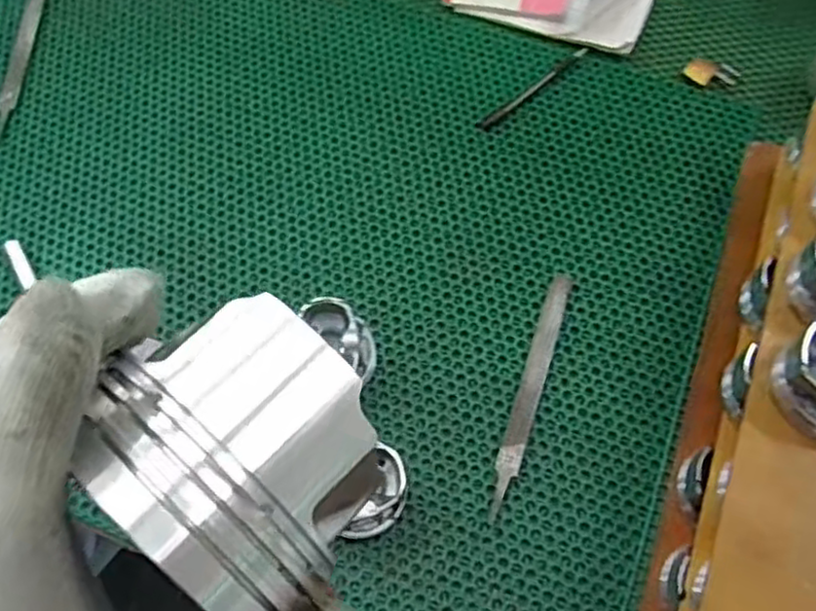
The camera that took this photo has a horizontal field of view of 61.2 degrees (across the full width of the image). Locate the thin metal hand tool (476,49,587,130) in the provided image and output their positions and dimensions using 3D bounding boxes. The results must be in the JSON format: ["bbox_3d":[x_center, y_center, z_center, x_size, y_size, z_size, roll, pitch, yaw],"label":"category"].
[{"bbox_3d":[0.136,-0.238,0.754,0.153,0.011,0.013,-38,71,-13],"label":"thin metal hand tool"}]

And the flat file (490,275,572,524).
[{"bbox_3d":[0.112,0.075,0.626,0.021,0.006,0.231,17,69,9],"label":"flat file"}]

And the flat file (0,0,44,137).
[{"bbox_3d":[-0.450,-0.292,0.800,0.017,0.009,0.240,0,67,2],"label":"flat file"}]

